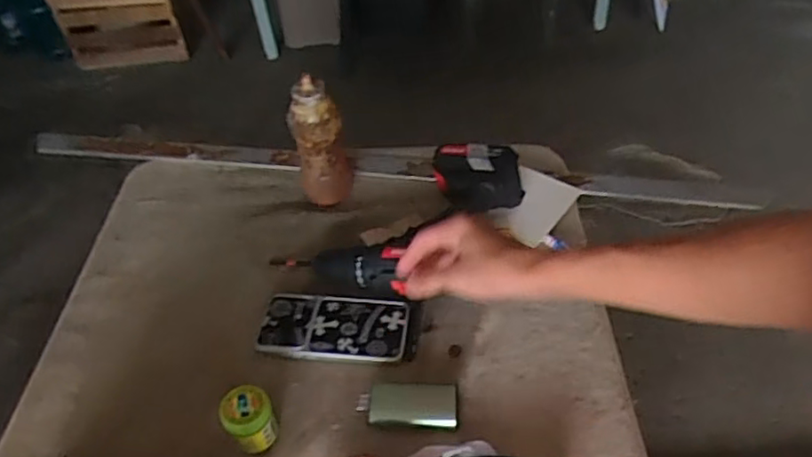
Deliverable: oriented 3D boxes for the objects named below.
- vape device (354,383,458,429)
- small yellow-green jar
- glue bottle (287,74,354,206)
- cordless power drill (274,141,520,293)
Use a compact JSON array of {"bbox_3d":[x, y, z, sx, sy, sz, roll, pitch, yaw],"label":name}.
[{"bbox_3d":[0.001,0.167,0.606,0.094,0.017,0.042,2,45,8],"label":"vape device"},{"bbox_3d":[-0.143,0.176,0.584,0.042,0.055,0.044,-3,45,3],"label":"small yellow-green jar"},{"bbox_3d":[-0.107,-0.112,0.786,0.062,0.168,0.071,-12,45,-6],"label":"glue bottle"},{"bbox_3d":[0.005,-0.007,0.743,0.284,0.060,0.126,-35,51,-13],"label":"cordless power drill"}]

